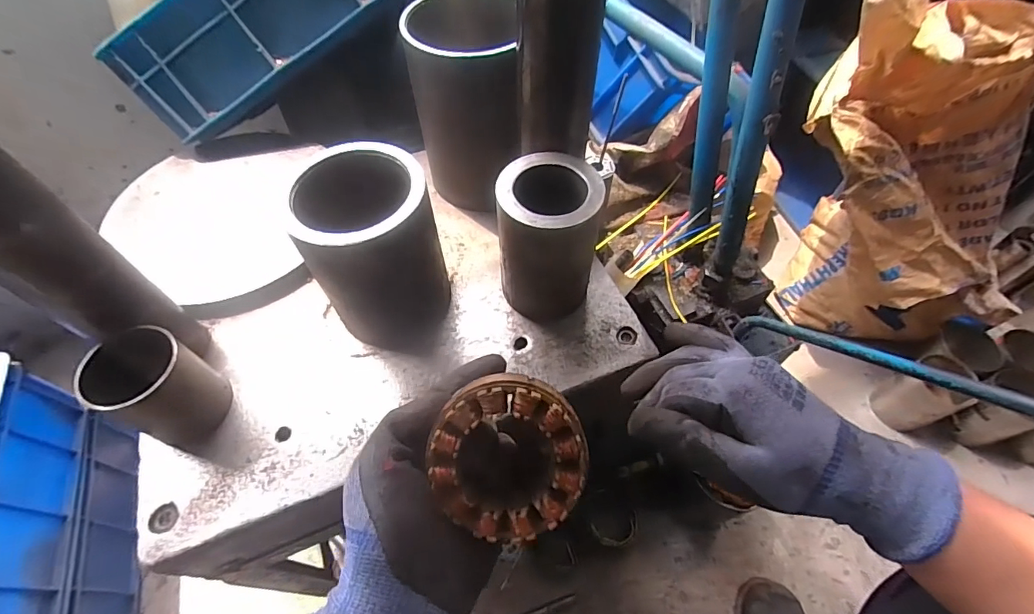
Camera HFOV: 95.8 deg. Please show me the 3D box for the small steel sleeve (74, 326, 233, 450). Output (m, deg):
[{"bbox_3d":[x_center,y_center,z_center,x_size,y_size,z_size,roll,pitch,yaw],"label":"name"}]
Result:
[{"bbox_3d":[-0.293,0.066,0.384,0.079,0.086,0.067,21,59,14],"label":"small steel sleeve"}]

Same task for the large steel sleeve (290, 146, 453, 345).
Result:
[{"bbox_3d":[-0.120,-0.049,0.417,0.099,0.146,0.111,-17,58,-10],"label":"large steel sleeve"}]

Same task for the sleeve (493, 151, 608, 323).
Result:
[{"bbox_3d":[0.028,-0.060,0.431,0.082,0.127,0.086,4,56,4],"label":"sleeve"}]

